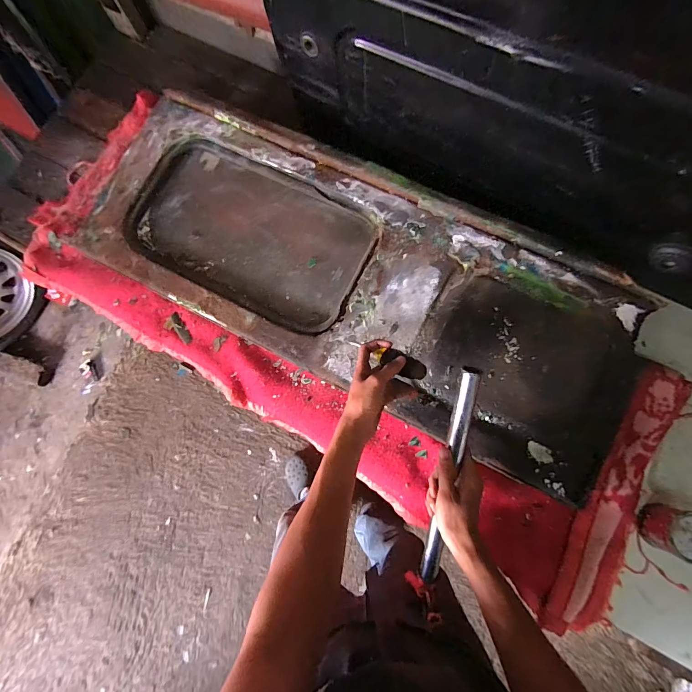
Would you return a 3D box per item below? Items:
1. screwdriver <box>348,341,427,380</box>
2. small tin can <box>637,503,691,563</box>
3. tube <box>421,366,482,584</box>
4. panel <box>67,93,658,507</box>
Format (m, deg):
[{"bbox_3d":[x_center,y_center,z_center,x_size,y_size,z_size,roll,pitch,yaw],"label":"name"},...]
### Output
[{"bbox_3d":[0.055,0.016,0.561,0.146,0.027,0.031,22,77,40],"label":"screwdriver"},{"bbox_3d":[0.519,0.292,0.575,0.070,0.081,0.070,0,77,1],"label":"small tin can"},{"bbox_3d":[0.140,0.187,0.498,0.024,0.018,0.333,7,107,3],"label":"tube"},{"bbox_3d":[0.005,-0.126,0.643,0.990,0.051,0.369,26,79,9],"label":"panel"}]

